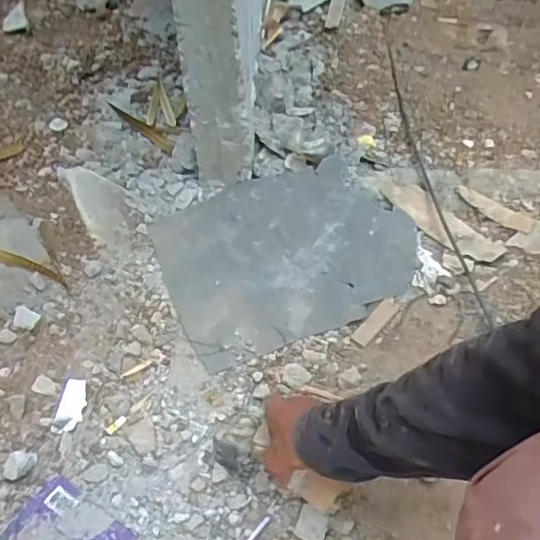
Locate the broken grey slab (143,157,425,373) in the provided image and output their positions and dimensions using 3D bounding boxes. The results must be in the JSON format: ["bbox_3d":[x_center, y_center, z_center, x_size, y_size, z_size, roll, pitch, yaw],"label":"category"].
[{"bbox_3d":[0.033,-0.036,0.931,0.404,0.033,0.314,-20,52,-14],"label":"broken grey slab"}]

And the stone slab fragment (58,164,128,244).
[{"bbox_3d":[-0.295,-0.124,0.994,0.084,0.024,0.178,-27,71,-22],"label":"stone slab fragment"}]

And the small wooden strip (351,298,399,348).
[{"bbox_3d":[0.156,0.076,0.845,0.026,0.014,0.094,34,59,27],"label":"small wooden strip"}]

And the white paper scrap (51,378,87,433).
[{"bbox_3d":[-0.264,0.181,0.769,0.036,0.008,0.077,5,50,2],"label":"white paper scrap"}]

